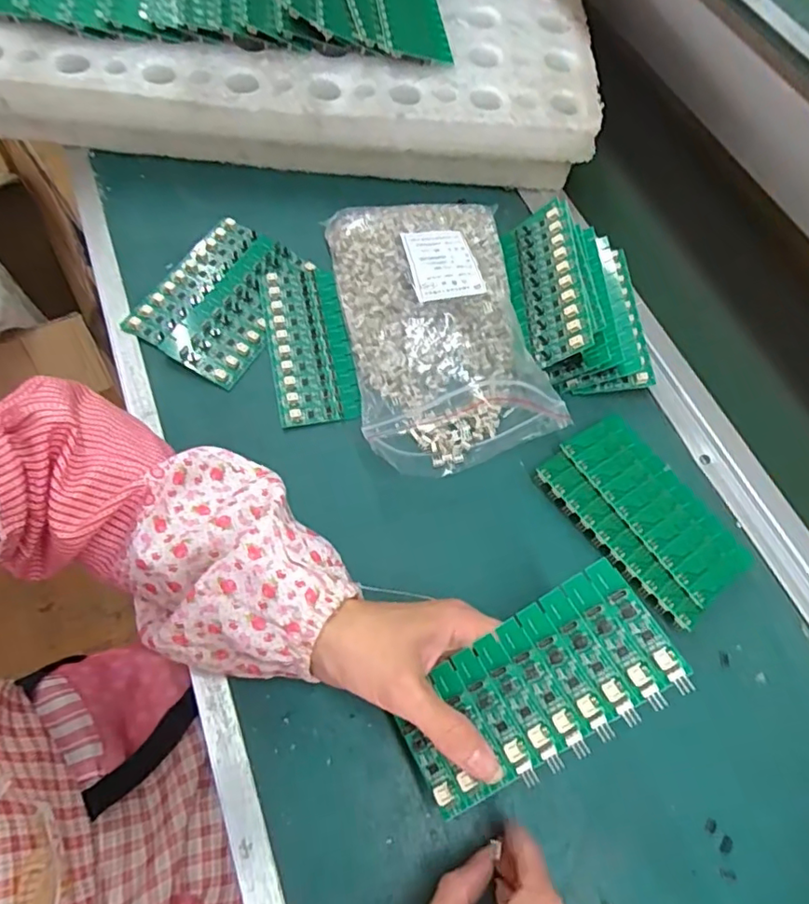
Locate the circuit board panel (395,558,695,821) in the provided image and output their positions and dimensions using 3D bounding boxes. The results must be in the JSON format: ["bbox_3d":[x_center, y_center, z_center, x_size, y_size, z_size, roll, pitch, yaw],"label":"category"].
[{"bbox_3d":[0.062,0.119,0.280,0.136,0.004,0.066,-37,63,8],"label":"circuit board panel"}]

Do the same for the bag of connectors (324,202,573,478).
[{"bbox_3d":[0.025,-0.108,0.432,0.142,0.049,0.238,-8,65,-8],"label":"bag of connectors"}]

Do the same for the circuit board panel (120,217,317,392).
[{"bbox_3d":[-0.142,-0.124,0.452,0.100,0.012,0.133,28,65,10],"label":"circuit board panel"}]

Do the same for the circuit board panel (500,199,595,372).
[{"bbox_3d":[0.110,-0.132,0.443,0.056,0.008,0.140,-24,57,33],"label":"circuit board panel"}]

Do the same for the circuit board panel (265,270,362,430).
[{"bbox_3d":[-0.074,-0.086,0.437,0.060,0.006,0.138,-10,65,-9],"label":"circuit board panel"}]

